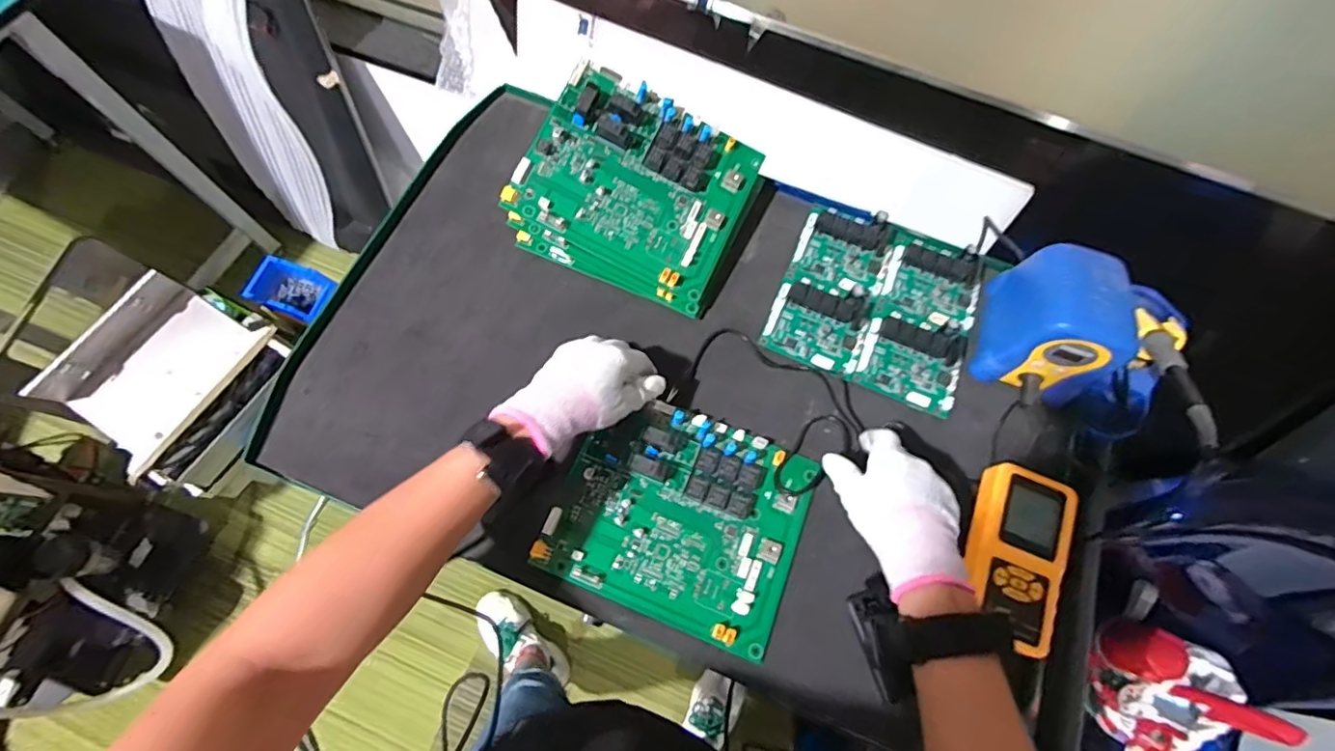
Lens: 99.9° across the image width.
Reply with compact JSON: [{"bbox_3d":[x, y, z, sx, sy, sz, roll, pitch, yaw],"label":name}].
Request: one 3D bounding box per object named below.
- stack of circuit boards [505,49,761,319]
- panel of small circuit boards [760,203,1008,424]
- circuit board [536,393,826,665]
[{"bbox_3d":[-0.027,-0.181,0.546,0.199,0.100,0.166,23,69,6],"label":"stack of circuit boards"},{"bbox_3d":[0.213,-0.076,0.557,0.191,0.024,0.183,22,69,6],"label":"panel of small circuit boards"},{"bbox_3d":[0.013,0.114,0.472,0.201,0.027,0.171,21,69,6],"label":"circuit board"}]

